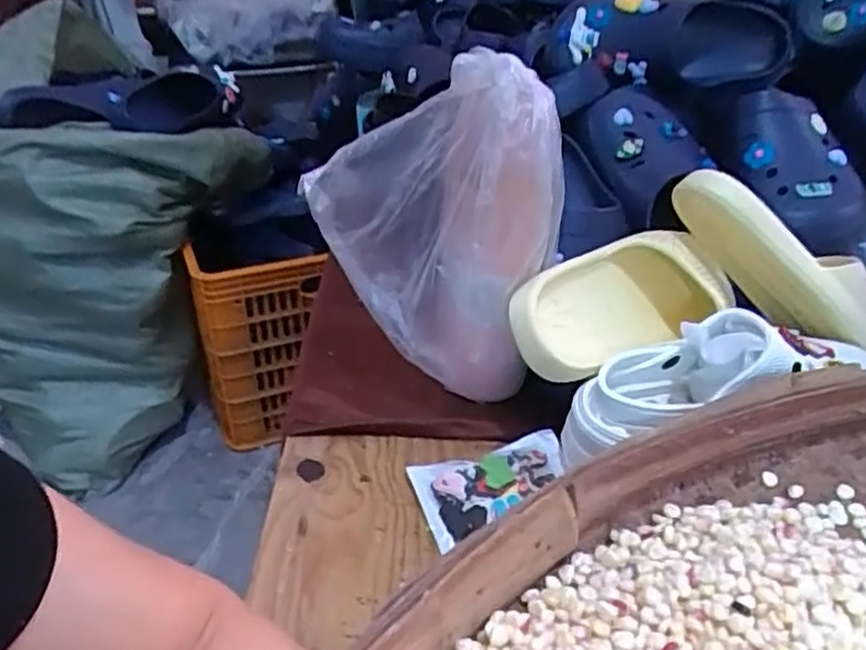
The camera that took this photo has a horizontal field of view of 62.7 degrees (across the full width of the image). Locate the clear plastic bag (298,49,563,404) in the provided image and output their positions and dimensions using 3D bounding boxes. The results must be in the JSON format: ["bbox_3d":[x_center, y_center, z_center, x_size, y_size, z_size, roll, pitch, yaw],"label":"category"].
[{"bbox_3d":[0.001,-0.071,0.531,0.167,0.241,0.071,19,35,25],"label":"clear plastic bag"}]

